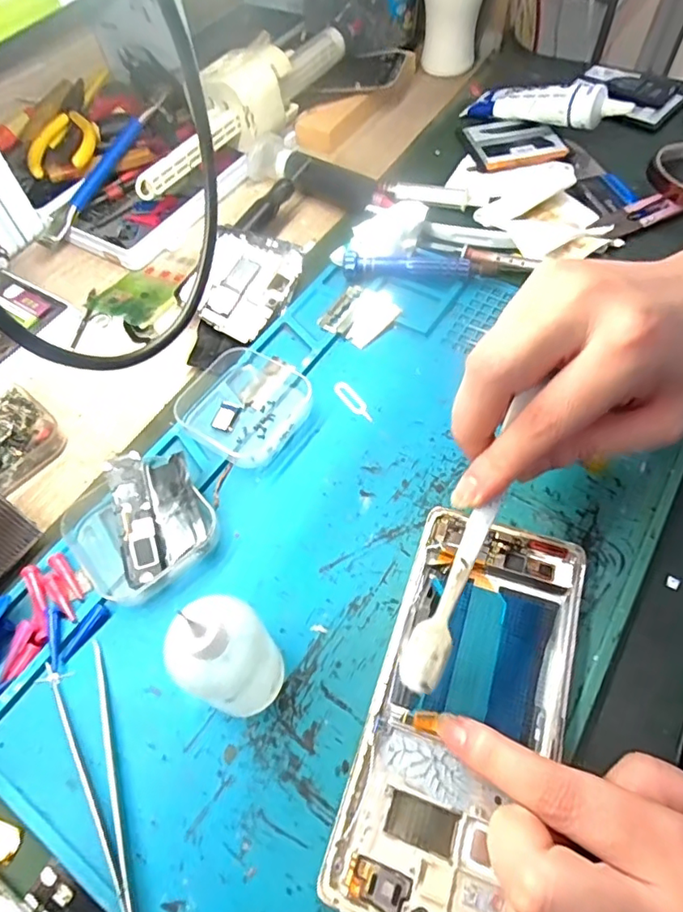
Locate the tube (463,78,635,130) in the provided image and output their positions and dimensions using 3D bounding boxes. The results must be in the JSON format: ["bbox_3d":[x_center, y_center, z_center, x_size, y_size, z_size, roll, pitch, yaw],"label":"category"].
[{"bbox_3d":[0.165,-0.287,0.440,0.131,0.031,0.028,26,62,32],"label":"tube"}]

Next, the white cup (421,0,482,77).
[{"bbox_3d":[0.102,-0.406,0.496,0.053,0.078,0.045,3,59,5],"label":"white cup"}]

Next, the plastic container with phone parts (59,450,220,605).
[{"bbox_3d":[-0.101,0.034,0.269,0.068,0.022,0.065,-30,62,-15],"label":"plastic container with phone parts"}]

